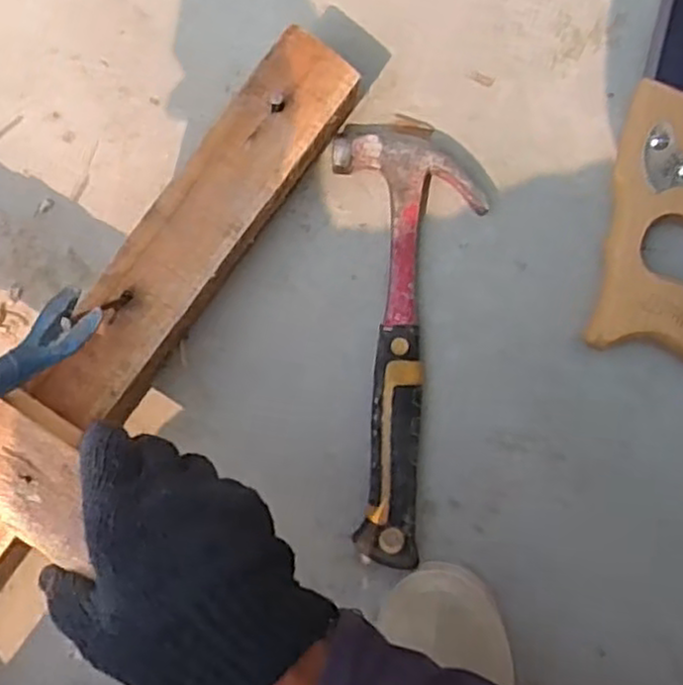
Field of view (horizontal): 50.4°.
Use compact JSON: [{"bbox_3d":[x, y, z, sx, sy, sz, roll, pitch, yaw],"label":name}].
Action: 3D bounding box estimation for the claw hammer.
[{"bbox_3d":[0.041,0.004,0.473,0.089,0.029,0.272,2,91,2],"label":"claw hammer"}]

